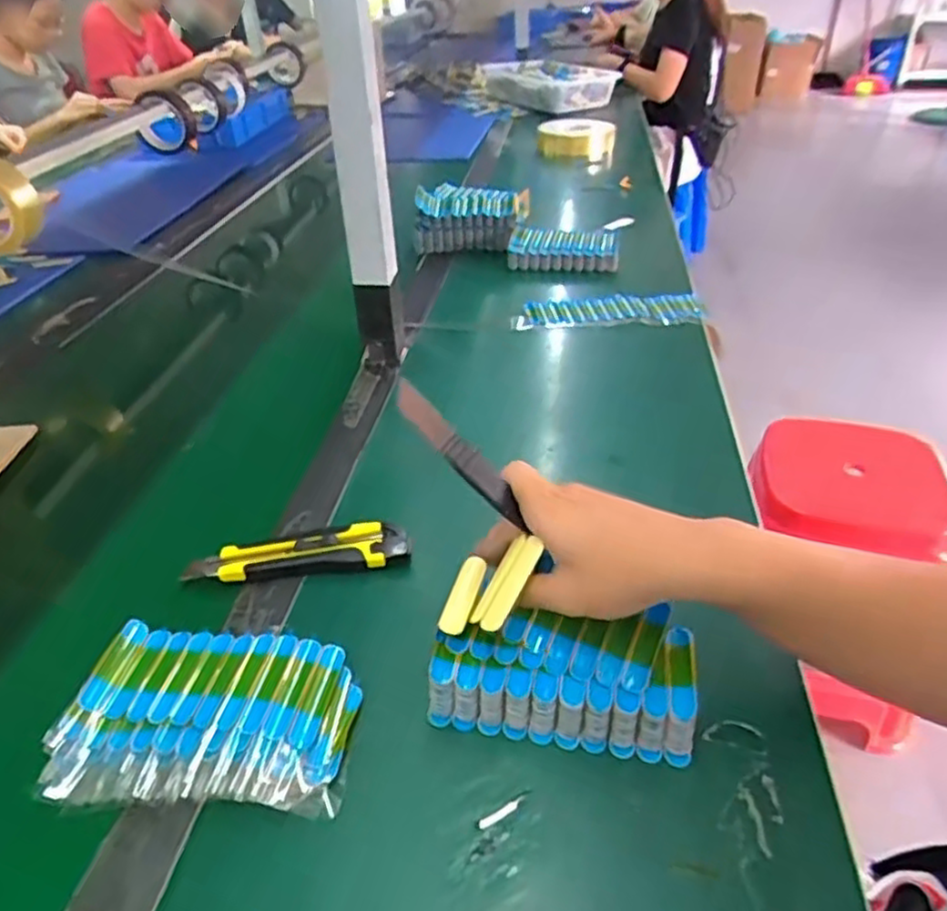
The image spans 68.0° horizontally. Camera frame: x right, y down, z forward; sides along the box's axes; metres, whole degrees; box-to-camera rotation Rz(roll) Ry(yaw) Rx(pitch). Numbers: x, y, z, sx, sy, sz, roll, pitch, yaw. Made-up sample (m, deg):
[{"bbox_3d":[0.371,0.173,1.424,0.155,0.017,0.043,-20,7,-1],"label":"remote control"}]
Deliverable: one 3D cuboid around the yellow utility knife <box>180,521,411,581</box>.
[{"bbox_3d":[-0.133,0.074,0.537,0.164,0.013,0.039,-6,37,-3],"label":"yellow utility knife"}]

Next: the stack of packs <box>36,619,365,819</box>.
[{"bbox_3d":[-0.157,0.148,0.414,0.167,0.025,0.101,1,37,5],"label":"stack of packs"}]

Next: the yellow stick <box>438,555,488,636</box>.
[{"bbox_3d":[-0.007,0.093,0.457,0.019,0.006,0.049,12,61,19],"label":"yellow stick"}]

